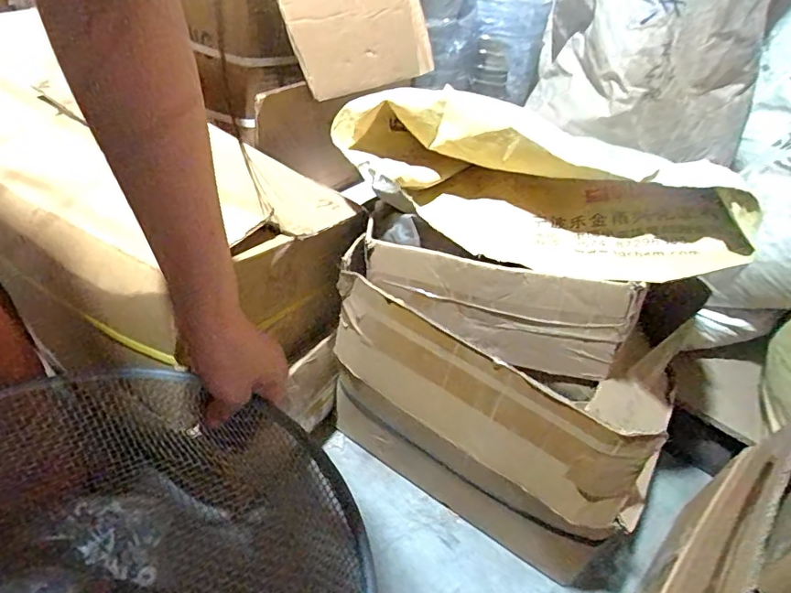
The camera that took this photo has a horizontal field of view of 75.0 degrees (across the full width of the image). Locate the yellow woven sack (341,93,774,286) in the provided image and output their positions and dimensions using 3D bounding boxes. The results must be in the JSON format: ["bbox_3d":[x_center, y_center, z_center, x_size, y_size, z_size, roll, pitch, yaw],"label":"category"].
[{"bbox_3d":[0.156,-0.122,0.602,0.448,0.147,0.113,22,45,15],"label":"yellow woven sack"}]

